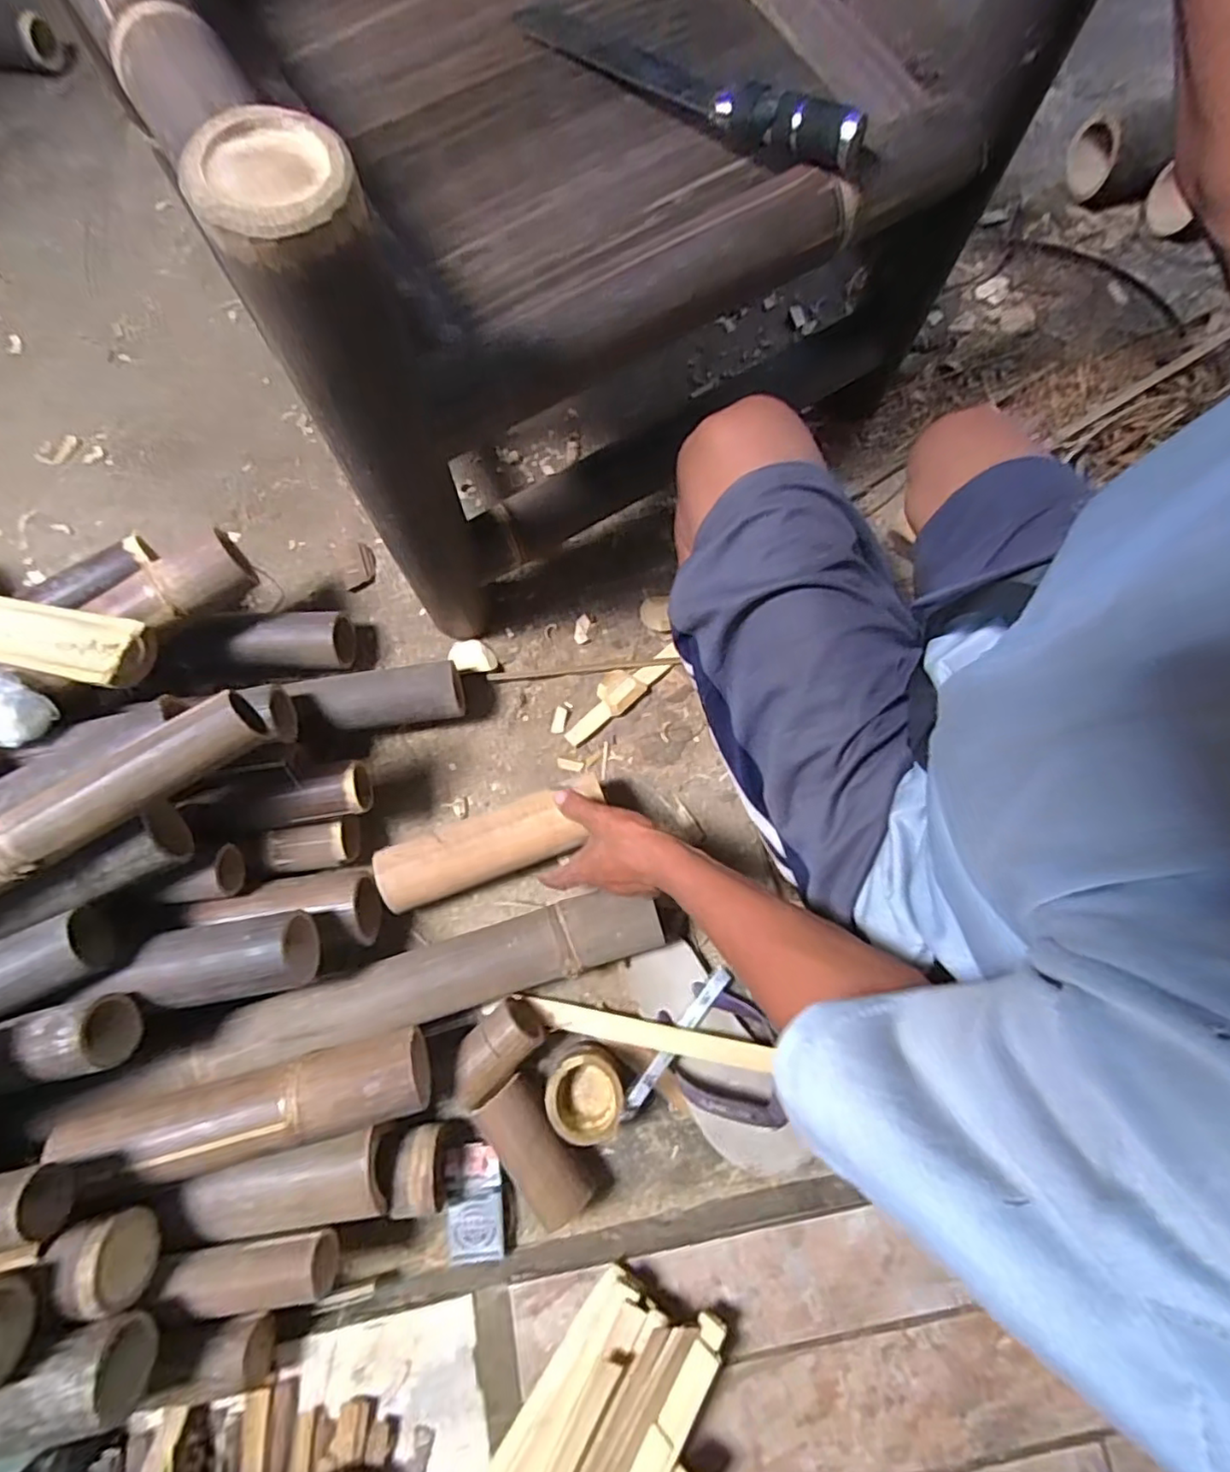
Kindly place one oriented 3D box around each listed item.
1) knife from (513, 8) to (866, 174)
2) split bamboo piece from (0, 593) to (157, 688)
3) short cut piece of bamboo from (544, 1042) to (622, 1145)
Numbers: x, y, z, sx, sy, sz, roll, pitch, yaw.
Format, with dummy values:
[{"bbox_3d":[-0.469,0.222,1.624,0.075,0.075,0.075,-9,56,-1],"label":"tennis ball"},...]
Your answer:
[{"bbox_3d":[0.054,-0.513,0.493,0.307,0.035,0.036,30,78,6],"label":"knife"},{"bbox_3d":[-0.623,-0.112,0.594,0.413,0.043,0.066,13,77,2],"label":"split bamboo piece"},{"bbox_3d":[-0.029,0.345,0.624,0.073,0.069,0.080,10,77,2],"label":"short cut piece of bamboo"}]

